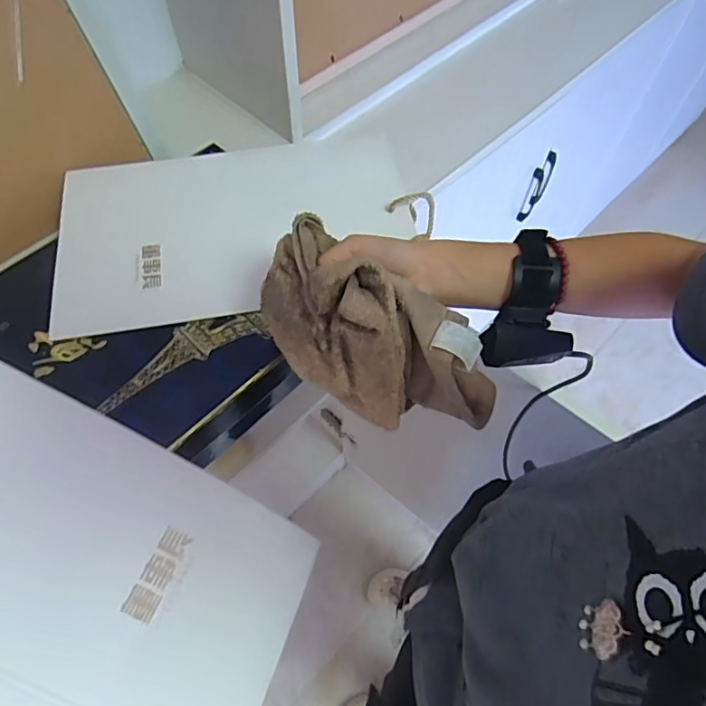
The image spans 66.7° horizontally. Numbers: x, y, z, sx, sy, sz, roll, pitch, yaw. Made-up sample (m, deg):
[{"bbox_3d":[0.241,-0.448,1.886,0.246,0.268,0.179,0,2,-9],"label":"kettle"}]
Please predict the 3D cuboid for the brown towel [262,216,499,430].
[{"bbox_3d":[0.011,-0.013,0.410,0.199,0.092,0.087,36,65,17],"label":"brown towel"}]

